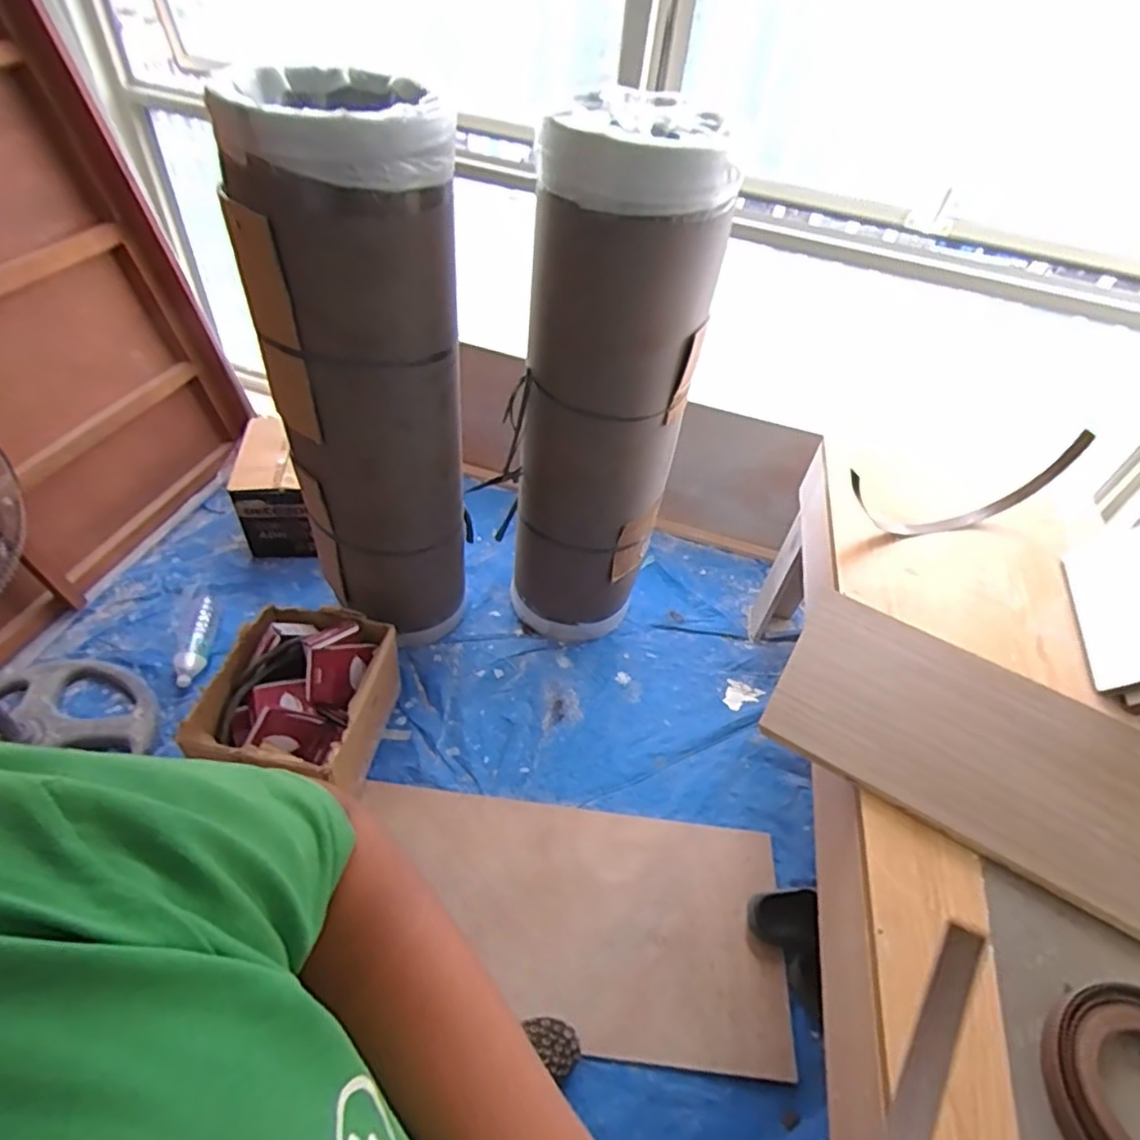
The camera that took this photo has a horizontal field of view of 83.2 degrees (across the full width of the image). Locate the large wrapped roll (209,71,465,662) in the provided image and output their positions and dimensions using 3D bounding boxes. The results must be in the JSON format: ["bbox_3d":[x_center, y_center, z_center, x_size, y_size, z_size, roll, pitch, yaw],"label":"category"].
[{"bbox_3d":[-0.437,-0.338,1.435,0.373,1.177,0.371,-14,51,-19],"label":"large wrapped roll"}]

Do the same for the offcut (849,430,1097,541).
[{"bbox_3d":[0.802,-0.153,1.307,0.461,0.195,0.065,-14,49,0],"label":"offcut"}]

